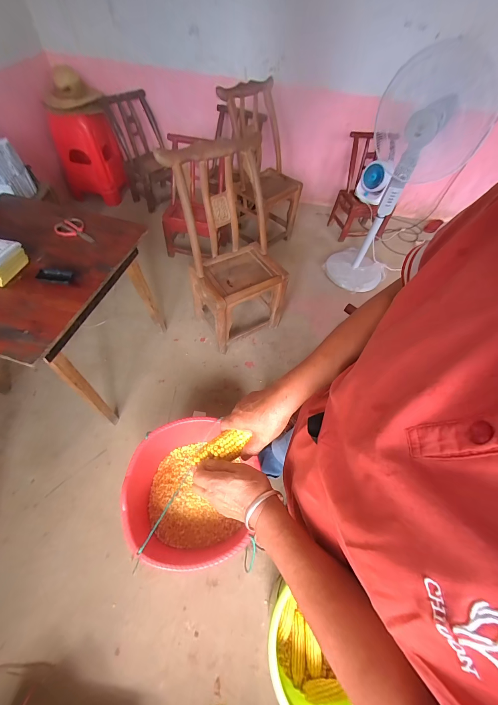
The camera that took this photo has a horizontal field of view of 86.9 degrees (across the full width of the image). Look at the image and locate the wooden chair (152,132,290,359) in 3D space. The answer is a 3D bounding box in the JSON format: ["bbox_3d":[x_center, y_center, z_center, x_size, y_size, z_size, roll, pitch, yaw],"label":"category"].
[{"bbox_3d":[-0.058,-0.450,1.279,0.444,0.824,0.381,-29,64,-20],"label":"wooden chair"}]

